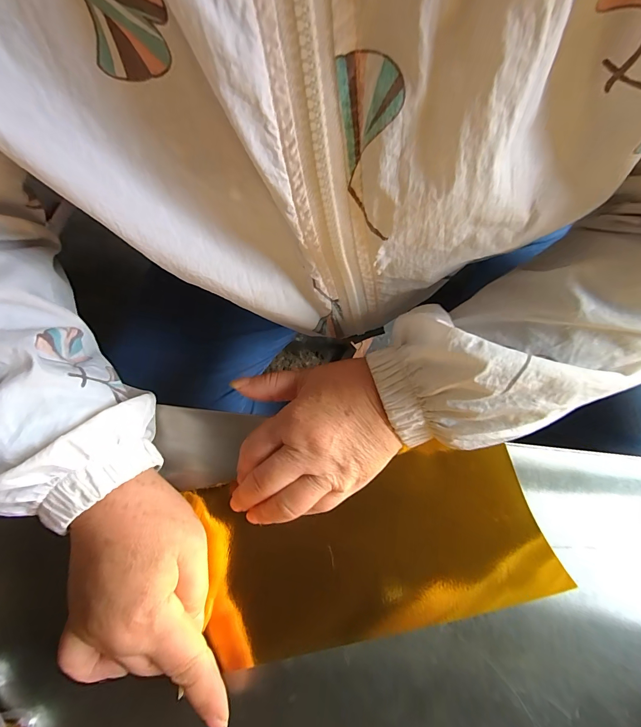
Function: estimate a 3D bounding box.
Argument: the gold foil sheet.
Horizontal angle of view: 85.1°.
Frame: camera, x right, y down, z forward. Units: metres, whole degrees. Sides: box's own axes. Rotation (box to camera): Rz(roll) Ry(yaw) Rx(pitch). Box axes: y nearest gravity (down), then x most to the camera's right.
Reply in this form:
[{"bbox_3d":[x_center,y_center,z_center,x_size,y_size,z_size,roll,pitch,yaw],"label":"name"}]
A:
[{"bbox_3d":[0.031,0.116,0.229,0.219,0.027,0.104,-15,72,1],"label":"gold foil sheet"}]

